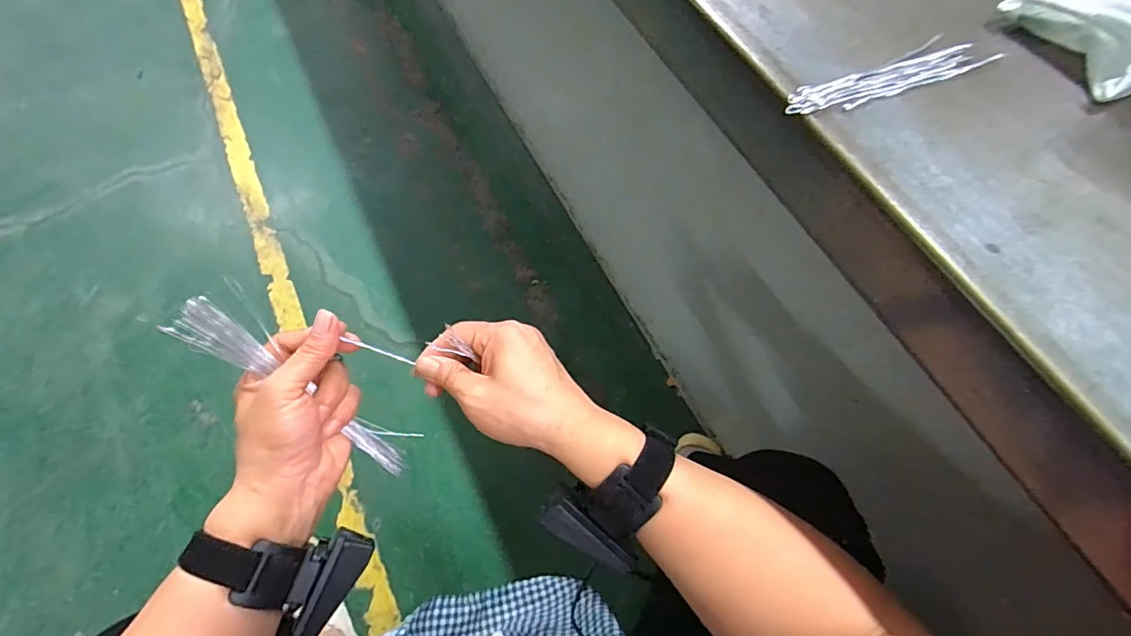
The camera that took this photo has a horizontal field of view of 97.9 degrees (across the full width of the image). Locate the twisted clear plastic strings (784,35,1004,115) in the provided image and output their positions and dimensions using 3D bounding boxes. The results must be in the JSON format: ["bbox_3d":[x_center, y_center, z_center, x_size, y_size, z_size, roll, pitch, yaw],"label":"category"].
[{"bbox_3d":[0.157,-0.117,0.241,0.109,0.007,0.026,-23,68,-11],"label":"twisted clear plastic strings"}]

